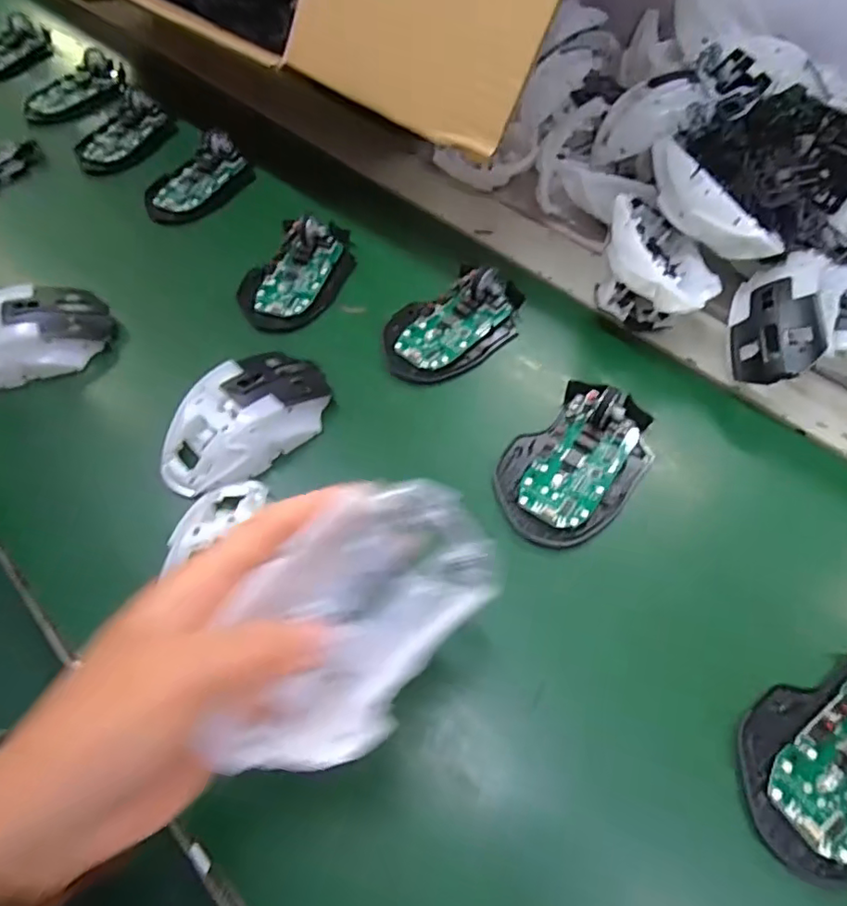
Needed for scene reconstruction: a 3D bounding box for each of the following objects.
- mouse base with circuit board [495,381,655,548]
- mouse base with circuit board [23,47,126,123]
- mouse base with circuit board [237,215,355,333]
[{"bbox_3d":[0.093,0.000,0.339,0.110,0.027,0.072,-39,63,-22],"label":"mouse base with circuit board"},{"bbox_3d":[-0.347,-0.368,0.571,0.057,0.023,0.108,35,63,22],"label":"mouse base with circuit board"},{"bbox_3d":[-0.096,-0.142,0.434,0.069,0.028,0.109,22,59,15],"label":"mouse base with circuit board"}]

